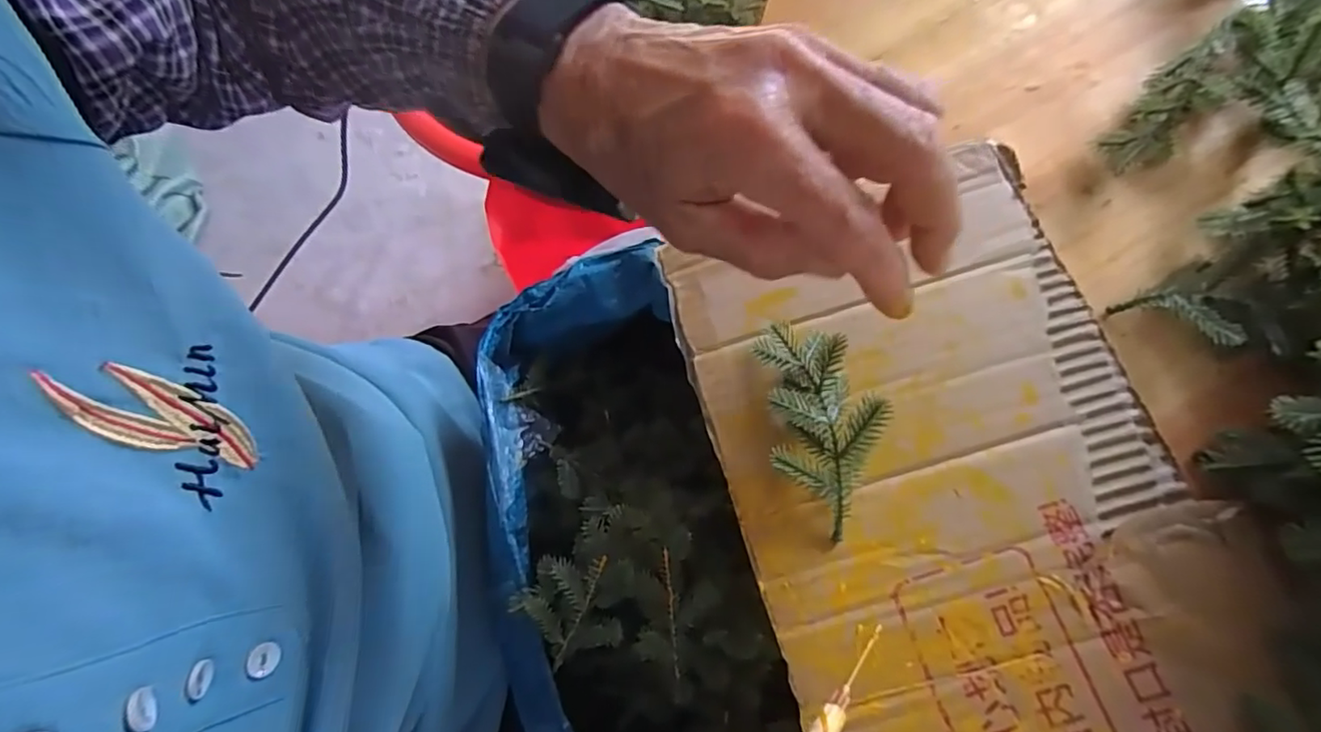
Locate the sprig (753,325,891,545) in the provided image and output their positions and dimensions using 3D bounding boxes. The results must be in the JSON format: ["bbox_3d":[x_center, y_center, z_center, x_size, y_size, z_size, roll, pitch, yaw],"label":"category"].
[{"bbox_3d":[0.065,0.023,0.236,0.042,0.025,0.083,-7,72,6],"label":"sprig"}]

